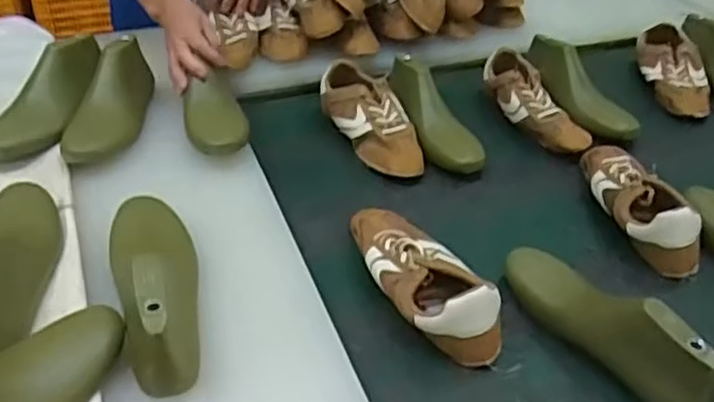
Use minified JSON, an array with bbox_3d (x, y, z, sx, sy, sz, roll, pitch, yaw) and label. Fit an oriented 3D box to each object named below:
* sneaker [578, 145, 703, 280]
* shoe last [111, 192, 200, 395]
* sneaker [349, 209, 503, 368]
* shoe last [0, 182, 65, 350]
[{"bbox_3d":[0.362,-0.008,0.924,0.086,0.080,0.237,-7,39,-14],"label":"sneaker"},{"bbox_3d":[-0.200,0.068,0.701,0.083,0.094,0.261,-11,39,-16],"label":"shoe last"},{"bbox_3d":[0.074,0.074,0.799,0.107,0.066,0.254,-14,39,-19],"label":"sneaker"},{"bbox_3d":[-0.355,0.054,0.715,0.079,0.088,0.258,-8,38,-11],"label":"shoe last"}]

